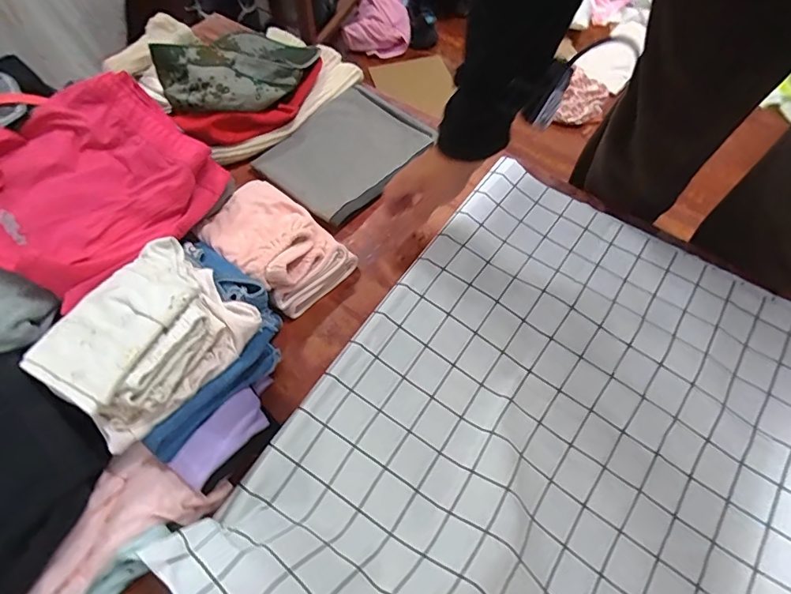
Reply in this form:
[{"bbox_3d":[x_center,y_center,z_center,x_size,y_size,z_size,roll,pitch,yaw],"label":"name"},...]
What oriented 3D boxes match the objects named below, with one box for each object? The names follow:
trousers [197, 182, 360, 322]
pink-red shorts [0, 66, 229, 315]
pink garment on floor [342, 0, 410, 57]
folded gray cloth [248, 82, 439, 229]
[{"bbox_3d":[-0.155,-0.073,0.597,0.189,0.053,0.123,40,70,20],"label":"trousers"},{"bbox_3d":[-0.356,-0.138,0.542,0.226,0.077,0.243,36,66,17],"label":"pink-red shorts"},{"bbox_3d":[-0.048,-0.772,1.298,0.178,0.073,0.244,3,61,0],"label":"pink garment on floor"},{"bbox_3d":[-0.071,-0.220,0.698,0.178,0.019,0.228,40,70,19],"label":"folded gray cloth"}]

